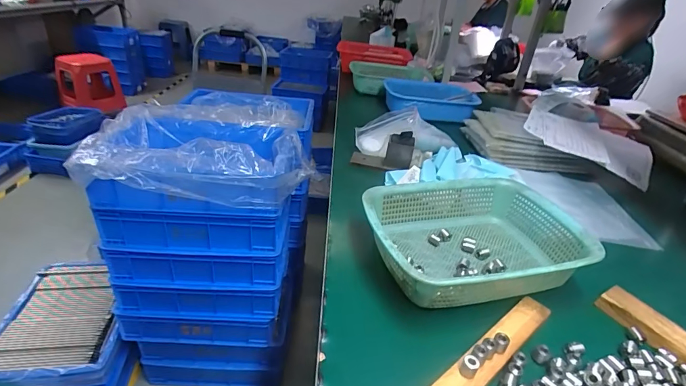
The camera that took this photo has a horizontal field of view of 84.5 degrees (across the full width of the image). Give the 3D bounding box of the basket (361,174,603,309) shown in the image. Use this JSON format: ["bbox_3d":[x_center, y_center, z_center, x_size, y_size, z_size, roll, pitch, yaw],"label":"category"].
[{"bbox_3d":[0.187,0.071,0.559,0.297,0.082,0.217,-3,31,-14],"label":"basket"}]

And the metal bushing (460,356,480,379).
[{"bbox_3d":[0.132,0.180,0.392,0.015,0.018,0.018,23,34,28],"label":"metal bushing"}]

